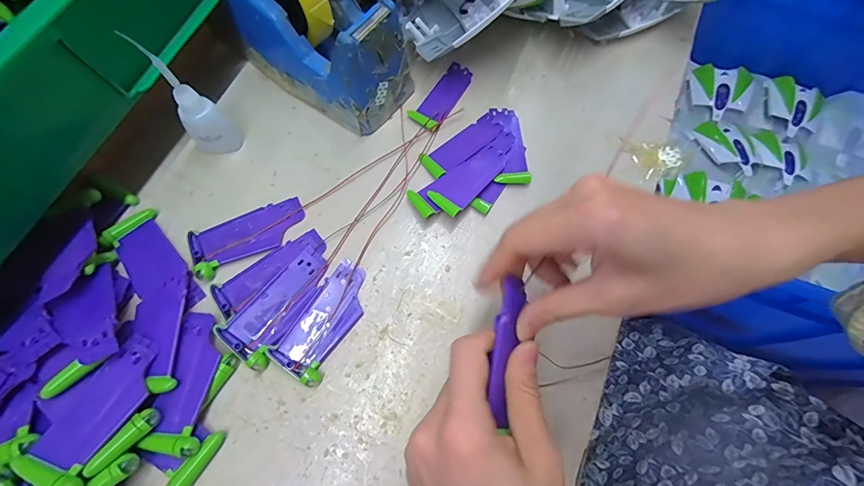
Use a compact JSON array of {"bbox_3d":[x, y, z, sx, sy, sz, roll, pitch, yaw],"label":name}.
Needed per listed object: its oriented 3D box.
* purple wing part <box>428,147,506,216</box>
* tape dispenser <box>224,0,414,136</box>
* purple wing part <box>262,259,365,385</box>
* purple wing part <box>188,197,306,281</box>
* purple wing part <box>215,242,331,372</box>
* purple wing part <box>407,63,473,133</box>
[{"bbox_3d":[0.030,-0.056,0.334,0.033,0.014,0.076,40,74,11],"label":"purple wing part"},{"bbox_3d":[-0.110,-0.189,0.320,0.182,0.117,0.077,39,74,10],"label":"tape dispenser"},{"bbox_3d":[-0.078,0.057,0.295,0.040,0.010,0.088,33,73,8],"label":"purple wing part"},{"bbox_3d":[-0.145,-0.006,0.313,0.088,0.007,0.040,-23,74,-10],"label":"purple wing part"},{"bbox_3d":[-0.111,0.046,0.293,0.040,0.012,0.089,39,74,10],"label":"purple wing part"},{"bbox_3d":[0.012,-0.139,0.367,0.031,0.004,0.078,36,73,9],"label":"purple wing part"}]

